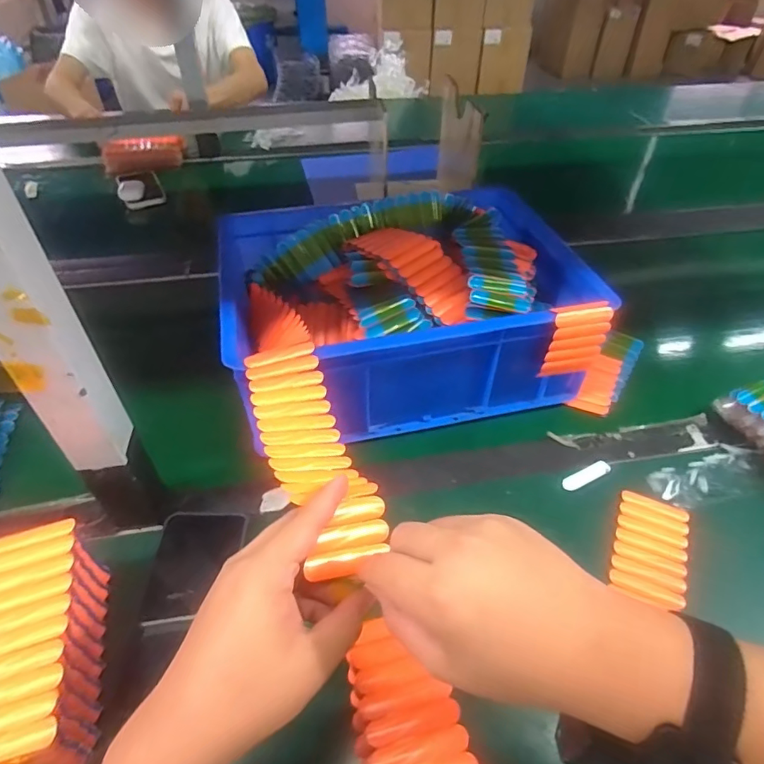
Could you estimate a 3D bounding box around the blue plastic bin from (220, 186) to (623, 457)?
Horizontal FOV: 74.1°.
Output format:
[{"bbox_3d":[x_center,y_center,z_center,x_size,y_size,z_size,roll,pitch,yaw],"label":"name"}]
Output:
[{"bbox_3d":[0.025,-0.092,0.628,0.403,0.147,0.282,-8,46,-9],"label":"blue plastic bin"}]

